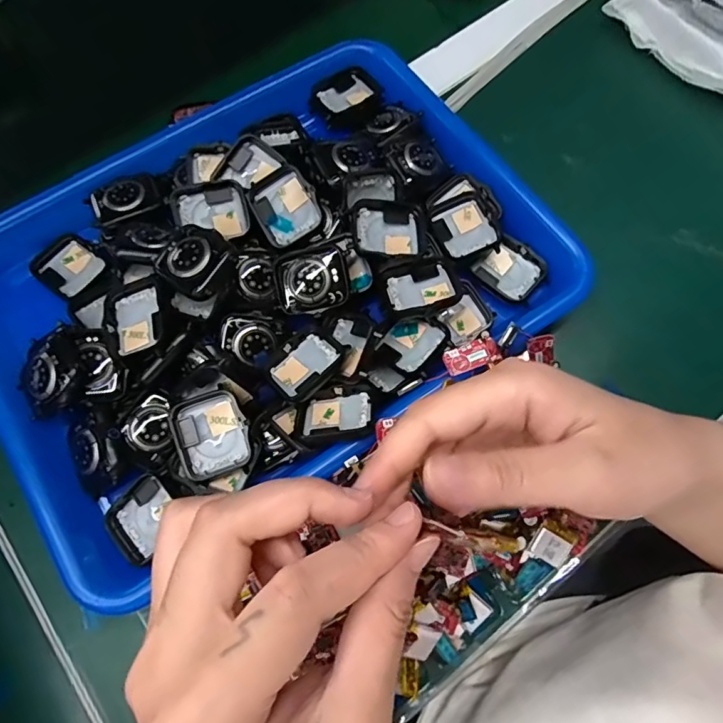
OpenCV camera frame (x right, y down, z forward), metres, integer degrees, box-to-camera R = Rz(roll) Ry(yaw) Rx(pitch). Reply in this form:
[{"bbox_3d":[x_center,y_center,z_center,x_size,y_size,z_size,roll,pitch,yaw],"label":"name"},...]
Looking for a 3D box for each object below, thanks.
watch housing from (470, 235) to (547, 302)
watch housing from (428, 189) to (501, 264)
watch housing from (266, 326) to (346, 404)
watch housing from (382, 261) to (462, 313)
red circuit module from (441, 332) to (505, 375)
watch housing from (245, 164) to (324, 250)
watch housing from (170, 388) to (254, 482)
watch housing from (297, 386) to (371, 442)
[{"bbox_3d":[0.091,-0.055,0.302,0.038,0.009,0.035,-43,74,-12],"label":"watch housing"},{"bbox_3d":[0.063,-0.083,0.303,0.036,0.009,0.044,-15,71,-3],"label":"watch housing"},{"bbox_3d":[-0.031,0.000,0.269,0.042,0.014,0.032,-43,74,-12],"label":"watch housing"},{"bbox_3d":[0.034,-0.041,0.277,0.039,0.015,0.033,-14,71,-3],"label":"watch housing"},{"bbox_3d":[0.058,-0.004,0.260,0.029,0.004,0.016,-18,71,-4],"label":"red circuit module"},{"bbox_3d":[-0.045,-0.092,0.291,0.037,0.010,0.041,-34,86,6],"label":"watch housing"},{"bbox_3d":[-0.077,0.037,0.254,0.036,0.010,0.040,-21,71,-5],"label":"watch housing"},{"bbox_3d":[-0.013,0.027,0.259,0.039,0.011,0.035,-14,37,7],"label":"watch housing"}]

